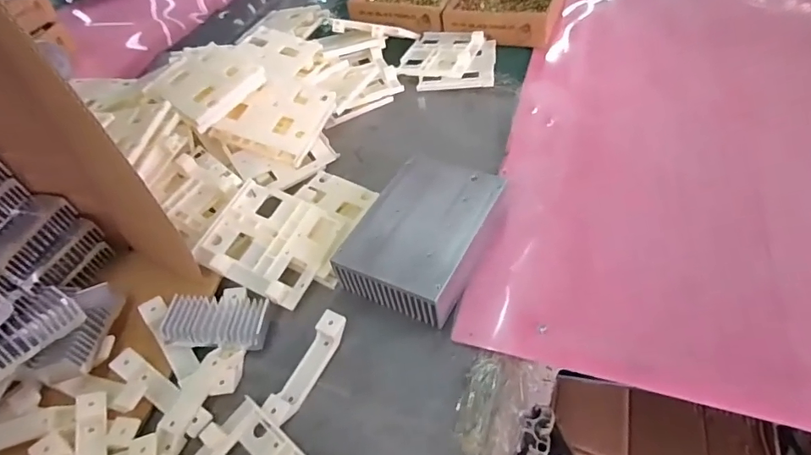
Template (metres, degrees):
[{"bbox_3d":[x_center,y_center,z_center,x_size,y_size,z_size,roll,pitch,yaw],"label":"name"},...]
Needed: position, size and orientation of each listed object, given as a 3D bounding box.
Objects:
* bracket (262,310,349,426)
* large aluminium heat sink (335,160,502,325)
[{"bbox_3d":[-0.089,0.125,0.436,0.023,0.028,0.101,22,55,22],"label":"bracket"},{"bbox_3d":[0.021,0.005,0.503,0.122,0.045,0.168,22,55,22],"label":"large aluminium heat sink"}]

